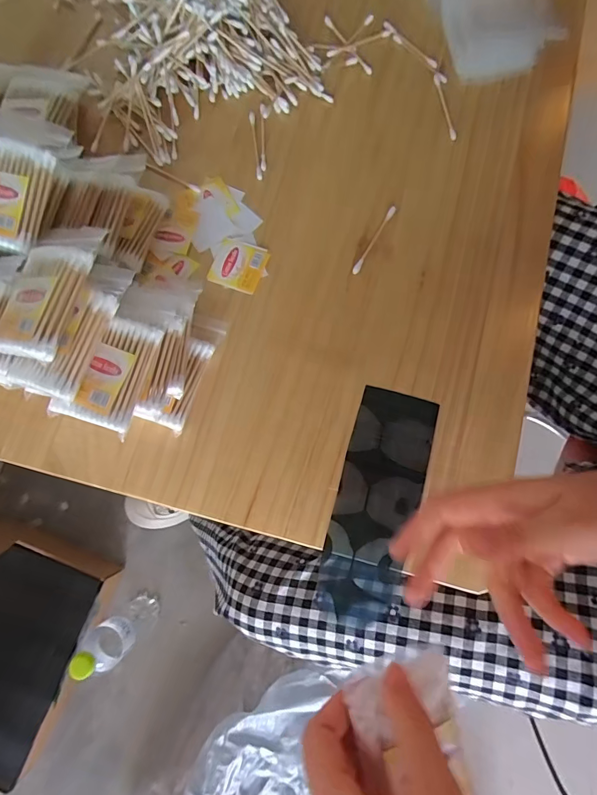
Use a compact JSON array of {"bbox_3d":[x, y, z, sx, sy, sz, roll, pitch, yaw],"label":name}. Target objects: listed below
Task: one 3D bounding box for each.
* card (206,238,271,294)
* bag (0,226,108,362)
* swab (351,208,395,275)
[{"bbox_3d":[-0.051,-0.113,0.337,0.042,0.004,0.042,20,79,6],"label":"card"},{"bbox_3d":[-0.160,-0.069,0.248,0.056,0.016,0.090,14,75,17],"label":"bag"},{"bbox_3d":[0.065,-0.135,0.339,0.007,0.009,0.071,30,80,8],"label":"swab"}]

